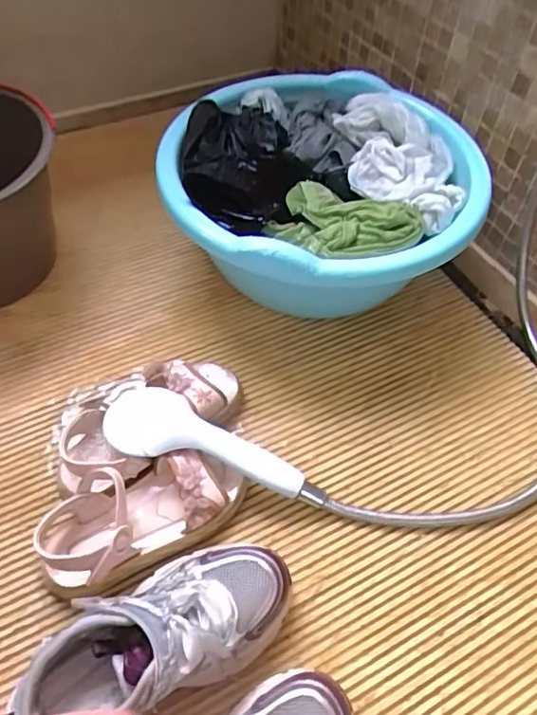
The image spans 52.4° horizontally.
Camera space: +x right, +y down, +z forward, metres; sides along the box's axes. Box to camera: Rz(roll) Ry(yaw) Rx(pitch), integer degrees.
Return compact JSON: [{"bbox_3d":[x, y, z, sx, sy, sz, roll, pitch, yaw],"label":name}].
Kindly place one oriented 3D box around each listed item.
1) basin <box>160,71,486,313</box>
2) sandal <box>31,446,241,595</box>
[{"bbox_3d":[0.062,-0.184,0.696,0.350,0.194,0.337,1,55,-2],"label":"basin"},{"bbox_3d":[-0.119,0.145,0.520,0.196,0.061,0.090,-24,59,-18],"label":"sandal"}]

